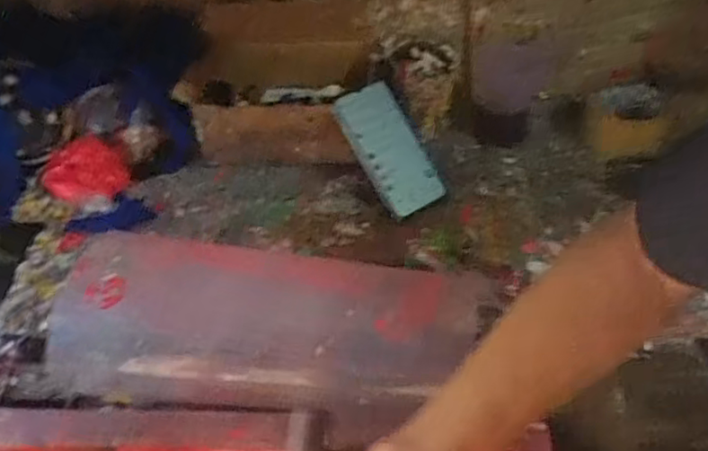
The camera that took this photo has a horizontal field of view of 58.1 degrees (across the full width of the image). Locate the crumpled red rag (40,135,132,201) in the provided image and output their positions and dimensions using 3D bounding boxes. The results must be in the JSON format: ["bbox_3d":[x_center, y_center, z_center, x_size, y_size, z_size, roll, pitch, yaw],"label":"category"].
[{"bbox_3d":[-0.318,-0.063,0.754,0.096,0.041,0.092,-22,46,-18],"label":"crumpled red rag"}]

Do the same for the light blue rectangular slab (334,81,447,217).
[{"bbox_3d":[0.043,-0.088,0.720,0.081,0.014,0.148,-35,93,-30],"label":"light blue rectangular slab"}]

